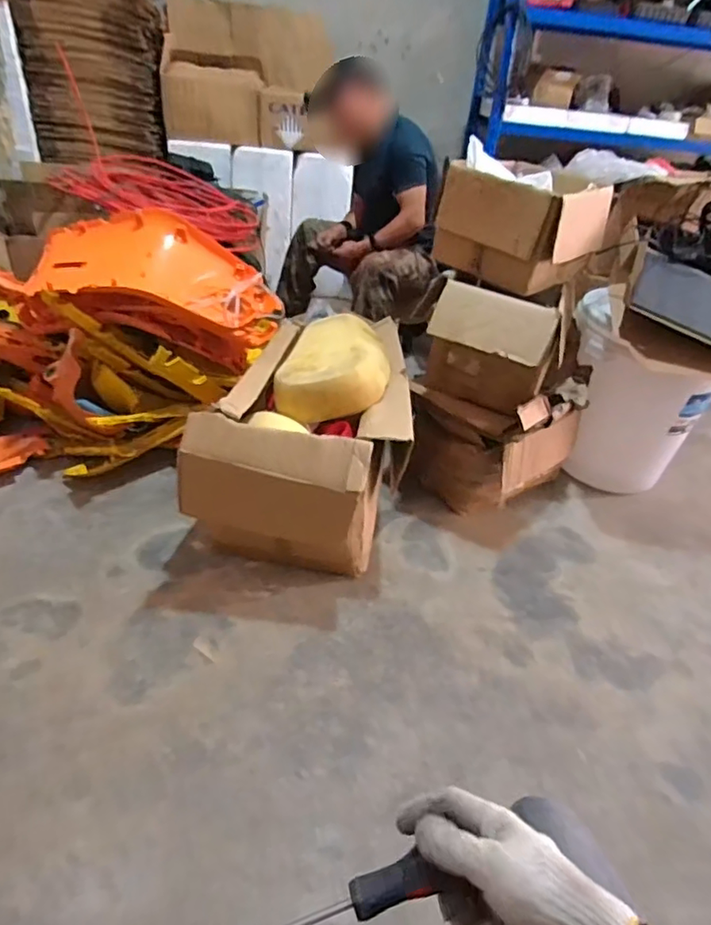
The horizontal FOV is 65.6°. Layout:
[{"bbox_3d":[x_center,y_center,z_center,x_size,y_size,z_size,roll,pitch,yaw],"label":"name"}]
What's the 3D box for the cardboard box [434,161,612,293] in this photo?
[{"bbox_3d":[0.434,-0.637,1.479,0.346,0.238,0.328,31,42,30],"label":"cardboard box"}]

